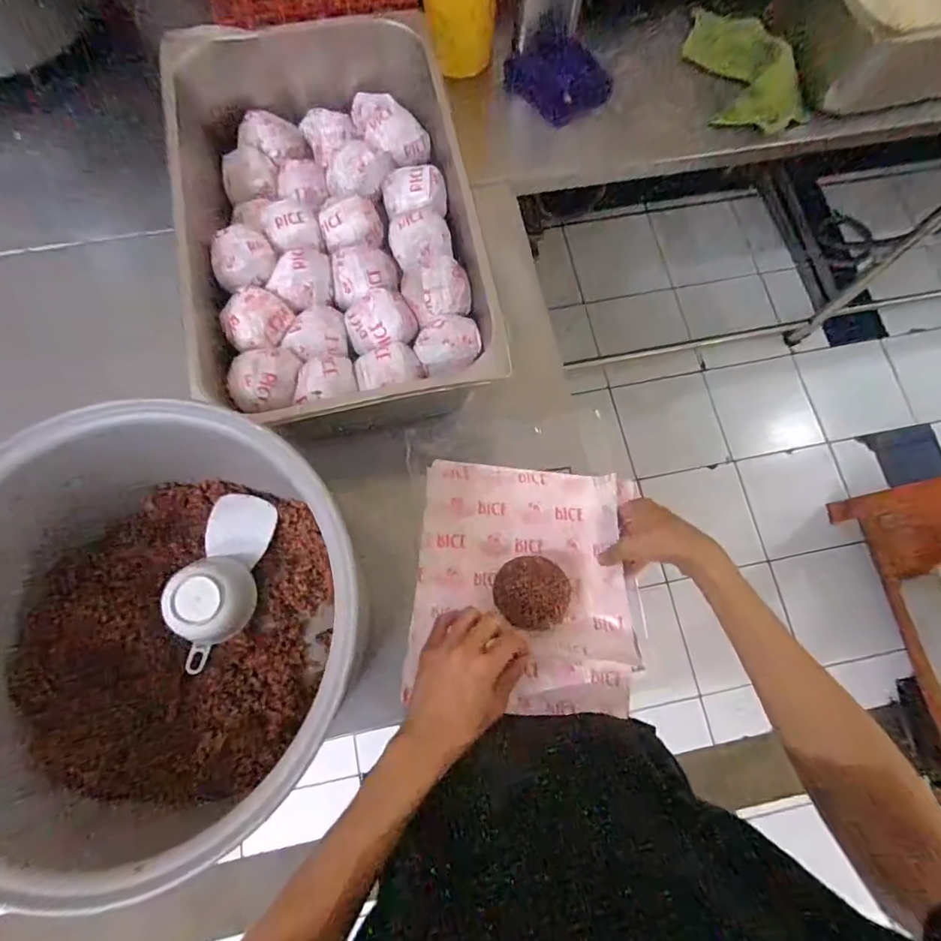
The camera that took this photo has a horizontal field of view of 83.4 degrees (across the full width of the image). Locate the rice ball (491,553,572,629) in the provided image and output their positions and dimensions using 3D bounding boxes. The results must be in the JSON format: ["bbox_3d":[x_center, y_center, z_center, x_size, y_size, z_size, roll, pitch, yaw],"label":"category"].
[{"bbox_3d":[0.070,0.137,0.591,0.081,0.052,0.079,0,75,-1],"label":"rice ball"}]

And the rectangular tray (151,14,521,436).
[{"bbox_3d":[-0.176,-0.335,0.665,0.314,0.128,0.568,-12,76,-4],"label":"rectangular tray"}]

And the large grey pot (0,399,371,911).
[{"bbox_3d":[-0.285,0.123,0.507,0.387,0.245,0.338,41,78,9],"label":"large grey pot"}]

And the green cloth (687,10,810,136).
[{"bbox_3d":[0.427,-0.631,0.833,0.102,0.068,0.224,-27,77,-8],"label":"green cloth"}]

